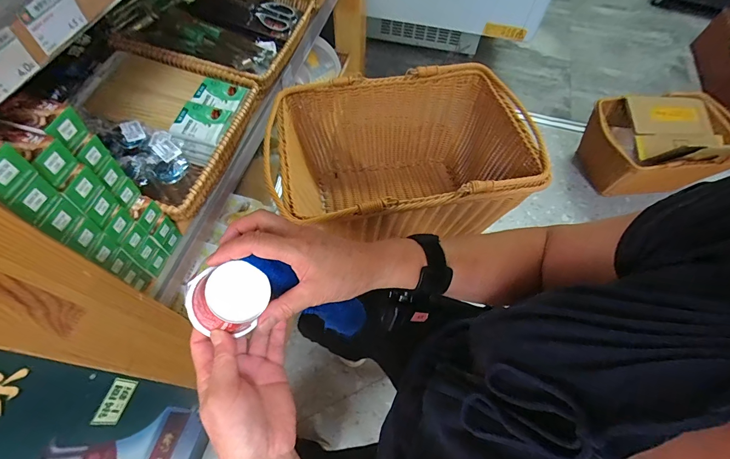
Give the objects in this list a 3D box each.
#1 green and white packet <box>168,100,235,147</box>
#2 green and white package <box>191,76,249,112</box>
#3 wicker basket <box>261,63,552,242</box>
[{"bbox_3d":[-0.311,-0.207,0.655,0.087,0.007,0.088,9,61,3],"label":"green and white packet"},{"bbox_3d":[-0.290,-0.275,0.700,0.092,0.007,0.073,13,61,6],"label":"green and white package"},{"bbox_3d":[0.059,-0.122,0.725,0.461,0.276,0.337,-10,61,-7],"label":"wicker basket"}]

